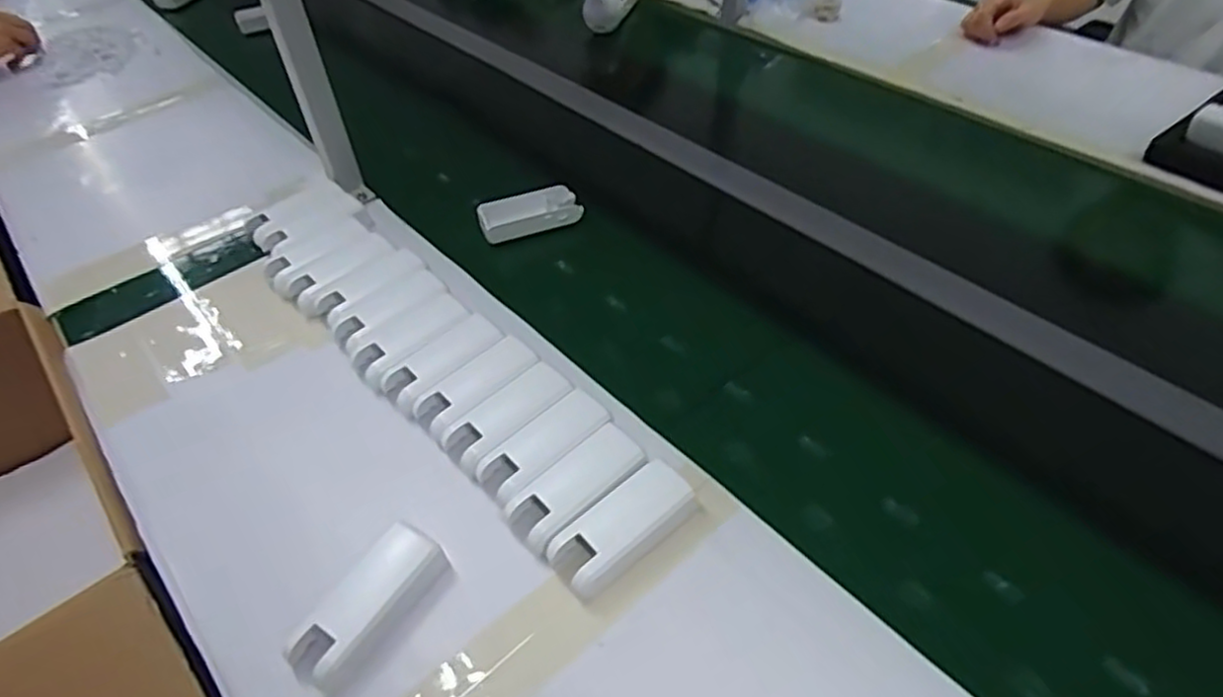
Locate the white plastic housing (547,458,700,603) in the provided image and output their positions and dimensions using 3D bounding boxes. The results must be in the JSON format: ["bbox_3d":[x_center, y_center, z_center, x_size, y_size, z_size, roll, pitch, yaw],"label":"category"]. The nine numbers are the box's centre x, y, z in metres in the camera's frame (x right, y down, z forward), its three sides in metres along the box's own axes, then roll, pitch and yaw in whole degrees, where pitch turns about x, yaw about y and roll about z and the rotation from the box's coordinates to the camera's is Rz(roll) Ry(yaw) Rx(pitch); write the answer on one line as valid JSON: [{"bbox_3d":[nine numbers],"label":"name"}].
[{"bbox_3d":[0.009,0.125,0.491,0.105,0.029,0.044,-34,55,-24],"label":"white plastic housing"}]

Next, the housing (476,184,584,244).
[{"bbox_3d":[-0.091,-0.150,0.773,0.109,0.021,0.052,-18,50,-12],"label":"housing"}]

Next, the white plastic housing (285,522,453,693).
[{"bbox_3d":[-0.163,0.168,0.466,0.047,0.024,0.108,26,55,24],"label":"white plastic housing"}]

